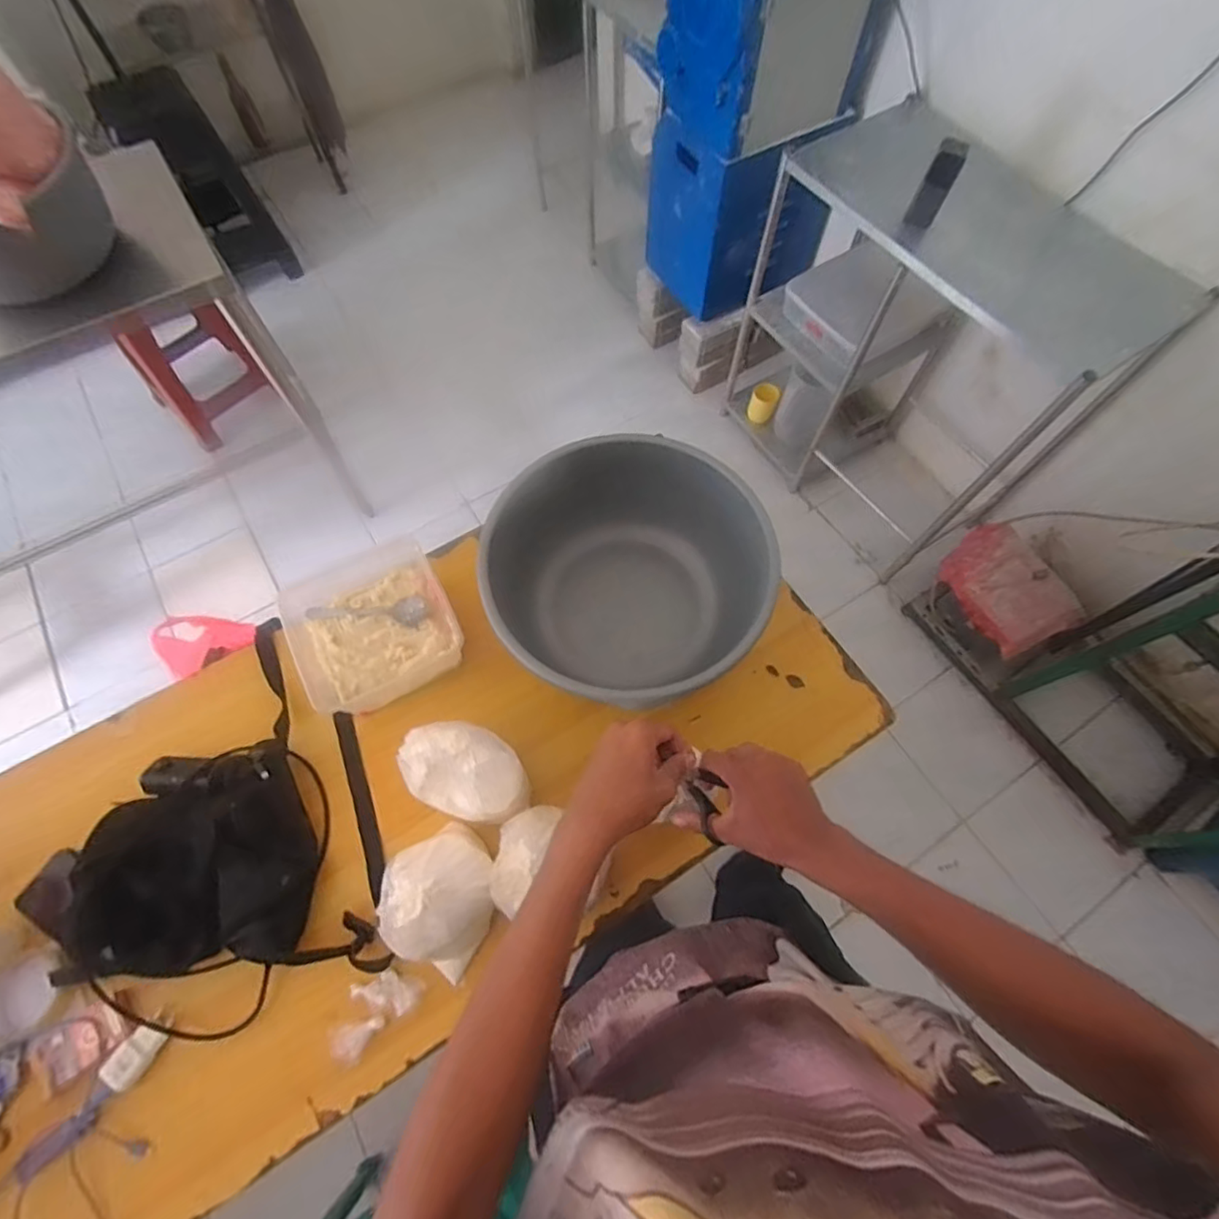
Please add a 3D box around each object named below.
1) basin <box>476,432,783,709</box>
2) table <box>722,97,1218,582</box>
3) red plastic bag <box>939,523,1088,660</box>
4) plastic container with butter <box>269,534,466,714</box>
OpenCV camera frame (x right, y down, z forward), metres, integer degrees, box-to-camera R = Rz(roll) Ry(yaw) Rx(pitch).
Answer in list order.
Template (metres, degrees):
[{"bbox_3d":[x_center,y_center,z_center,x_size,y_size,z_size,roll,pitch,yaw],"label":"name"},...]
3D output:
[{"bbox_3d":[0.024,-0.037,0.792,0.351,0.148,0.346,0,67,0],"label":"basin"},{"bbox_3d":[0.739,-0.670,1.506,0.478,0.811,0.869,-32,70,-13],"label":"table"},{"bbox_3d":[0.993,-0.058,1.465,0.171,0.135,0.316,-24,69,-10],"label":"red plastic bag"},{"bbox_3d":[-0.332,0.021,0.815,0.214,0.066,0.202,-26,69,-11],"label":"plastic container with butter"}]

